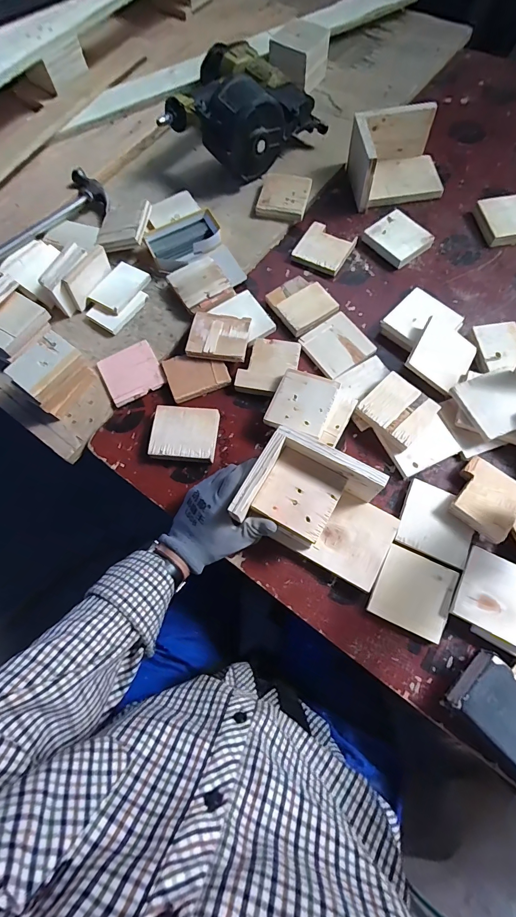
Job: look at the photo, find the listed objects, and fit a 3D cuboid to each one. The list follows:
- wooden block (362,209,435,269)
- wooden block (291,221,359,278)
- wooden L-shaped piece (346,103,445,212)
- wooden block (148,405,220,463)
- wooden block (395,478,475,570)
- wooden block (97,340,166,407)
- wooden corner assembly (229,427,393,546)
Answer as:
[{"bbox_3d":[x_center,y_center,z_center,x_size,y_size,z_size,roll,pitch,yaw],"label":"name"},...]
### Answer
[{"bbox_3d":[0.245,-0.385,0.656,0.085,0.023,0.092,-36,77,-12],"label":"wooden block"},{"bbox_3d":[0.117,-0.370,0.660,0.088,0.014,0.086,31,74,8],"label":"wooden block"},{"bbox_3d":[0.253,-0.545,0.675,0.158,0.085,0.122,-10,70,0],"label":"wooden L-shaped piece"},{"bbox_3d":[-0.106,-0.037,0.547,0.092,0.020,0.082,5,73,0],"label":"wooden block"},{"bbox_3d":[0.238,0.086,0.499,0.091,0.009,0.089,25,74,6],"label":"wooden block"},{"bbox_3d":[-0.199,-0.135,0.590,0.086,0.008,0.089,-27,75,-9],"label":"wooden block"},{"bbox_3d":[0.062,0.041,0.445,0.143,0.038,0.114,24,75,9],"label":"wooden corner assembly"}]

